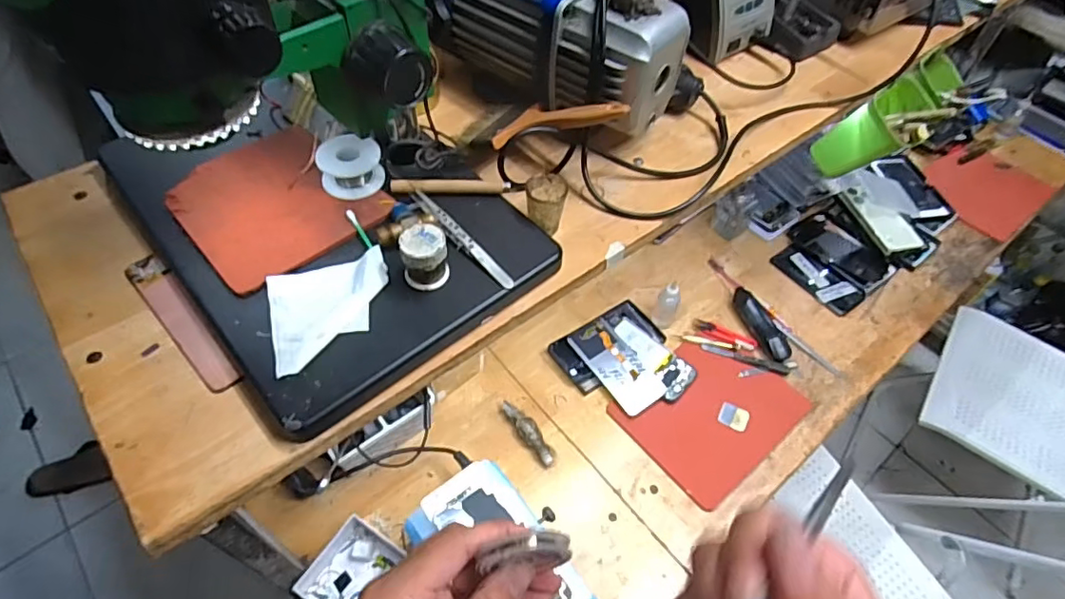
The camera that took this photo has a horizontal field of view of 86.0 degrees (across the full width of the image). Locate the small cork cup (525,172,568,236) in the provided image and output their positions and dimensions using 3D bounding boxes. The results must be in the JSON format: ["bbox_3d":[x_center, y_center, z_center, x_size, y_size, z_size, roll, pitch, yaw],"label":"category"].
[{"bbox_3d":[0.011,-0.086,0.519,0.035,0.038,0.041,5,53,0],"label":"small cork cup"}]

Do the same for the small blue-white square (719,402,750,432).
[{"bbox_3d":[0.307,0.178,0.870,0.044,0.007,0.038,22,55,13],"label":"small blue-white square"}]

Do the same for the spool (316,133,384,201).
[{"bbox_3d":[-0.160,-0.116,0.504,0.053,0.031,0.051,1,53,-2],"label":"spool"}]

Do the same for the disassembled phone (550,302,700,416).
[{"bbox_3d":[0.145,0.098,0.906,0.176,0.020,0.177,-29,64,-18],"label":"disassembled phone"}]

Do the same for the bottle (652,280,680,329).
[{"bbox_3d":[0.217,0.009,0.921,0.034,0.084,0.031,21,55,12],"label":"bottle"}]

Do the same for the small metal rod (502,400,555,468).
[{"bbox_3d":[-0.005,0.194,0.836,0.029,0.016,0.111,-29,60,-22],"label":"small metal rod"}]

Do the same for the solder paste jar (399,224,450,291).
[{"bbox_3d":[-0.083,-0.032,0.447,0.034,0.043,0.033,1,53,-2],"label":"solder paste jar"}]

